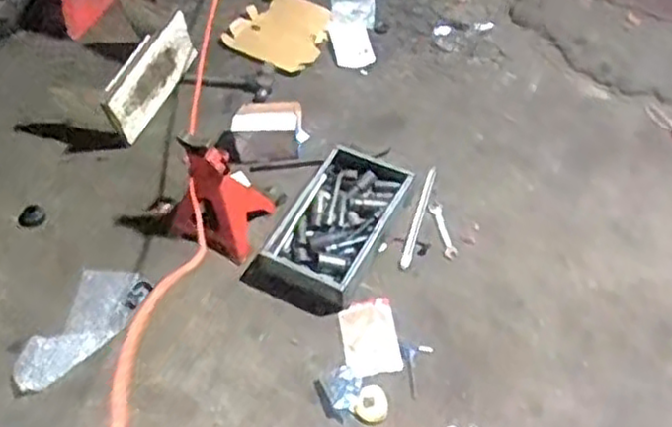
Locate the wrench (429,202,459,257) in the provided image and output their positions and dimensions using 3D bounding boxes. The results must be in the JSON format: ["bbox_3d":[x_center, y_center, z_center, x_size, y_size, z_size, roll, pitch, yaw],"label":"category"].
[{"bbox_3d":[0.242,0.038,1.646,0.031,0.009,0.128,-13,73,-9],"label":"wrench"}]

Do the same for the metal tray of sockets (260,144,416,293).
[{"bbox_3d":[0.004,0.013,1.588,0.224,0.057,0.326,26,62,15],"label":"metal tray of sockets"}]

